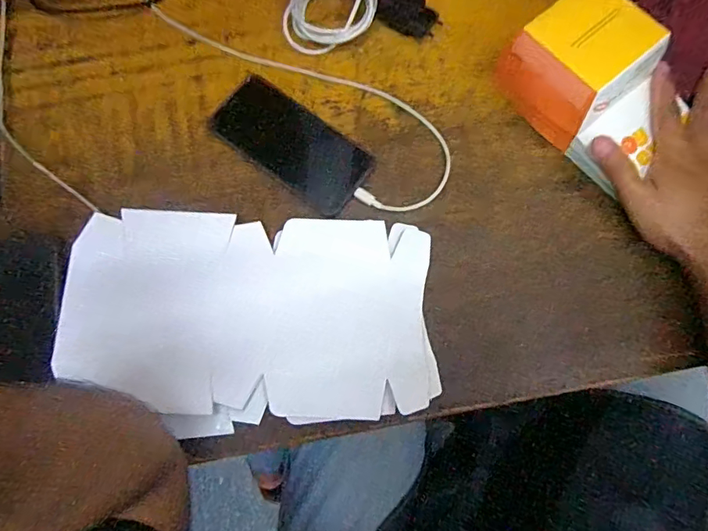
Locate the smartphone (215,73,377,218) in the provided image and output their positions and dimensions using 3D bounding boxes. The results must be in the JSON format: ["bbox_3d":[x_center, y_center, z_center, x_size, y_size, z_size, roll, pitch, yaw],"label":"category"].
[{"bbox_3d":[-0.062,-0.121,0.478,0.161,0.007,0.075,37,79,9],"label":"smartphone"}]

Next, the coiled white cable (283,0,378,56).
[{"bbox_3d":[-0.023,-0.275,0.498,0.115,0.037,0.076,-25,77,-6],"label":"coiled white cable"}]

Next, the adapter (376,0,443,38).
[{"bbox_3d":[0.057,-0.262,0.494,0.062,0.025,0.035,23,77,6],"label":"adapter"}]

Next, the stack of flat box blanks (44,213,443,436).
[{"bbox_3d":[-0.090,0.044,0.425,0.312,0.019,0.186,-1,75,0],"label":"stack of flat box blanks"}]

